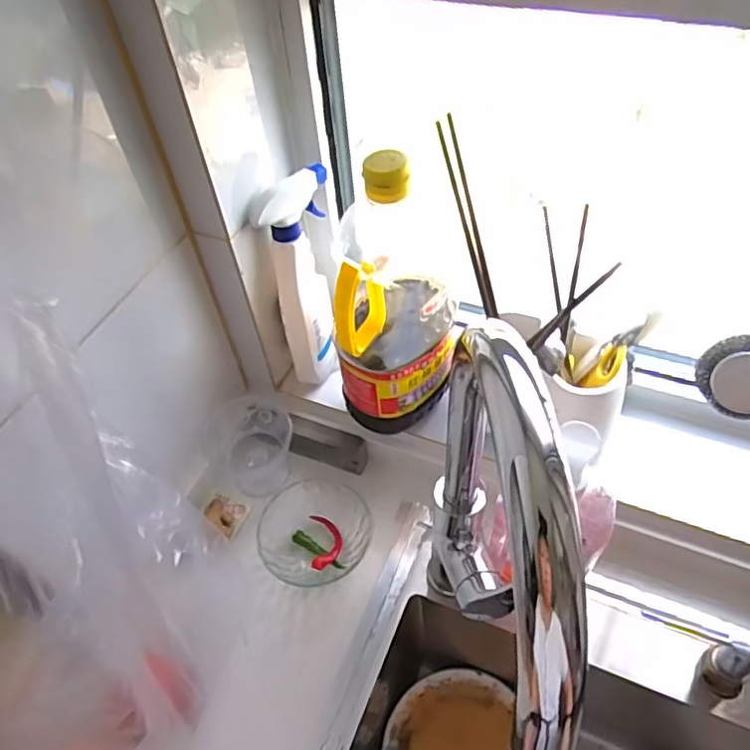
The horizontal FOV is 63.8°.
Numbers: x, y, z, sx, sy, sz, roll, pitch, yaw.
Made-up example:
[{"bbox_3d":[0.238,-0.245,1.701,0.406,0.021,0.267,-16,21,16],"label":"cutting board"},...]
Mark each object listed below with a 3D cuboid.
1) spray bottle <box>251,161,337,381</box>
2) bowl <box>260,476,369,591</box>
[{"bbox_3d":[-0.076,-0.100,0.654,0.061,0.232,0.088,0,52,5],"label":"spray bottle"},{"bbox_3d":[-0.061,0.166,0.646,0.110,0.041,0.108,-2,52,3],"label":"bowl"}]

